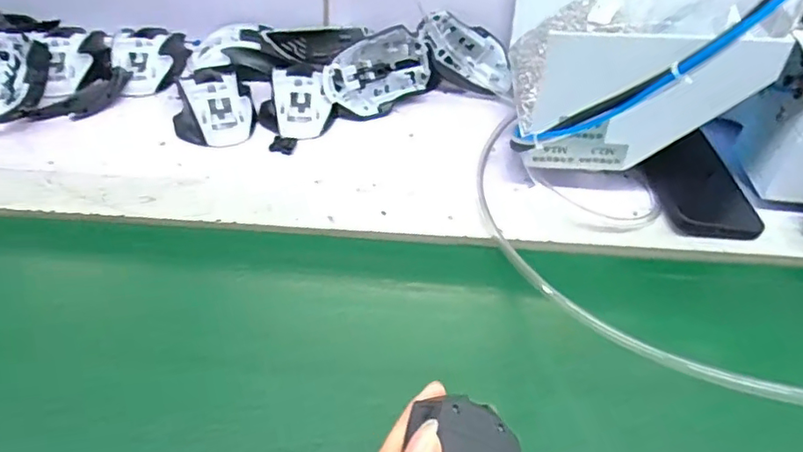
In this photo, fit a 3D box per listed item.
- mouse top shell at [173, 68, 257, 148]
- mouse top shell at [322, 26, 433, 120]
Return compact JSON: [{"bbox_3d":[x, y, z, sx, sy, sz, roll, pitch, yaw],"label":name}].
[{"bbox_3d":[-0.175,-0.112,0.553,0.073,0.035,0.075,-11,47,-17],"label":"mouse top shell"},{"bbox_3d":[-0.022,-0.155,0.592,0.112,0.066,0.047,-29,54,-30],"label":"mouse top shell"}]

